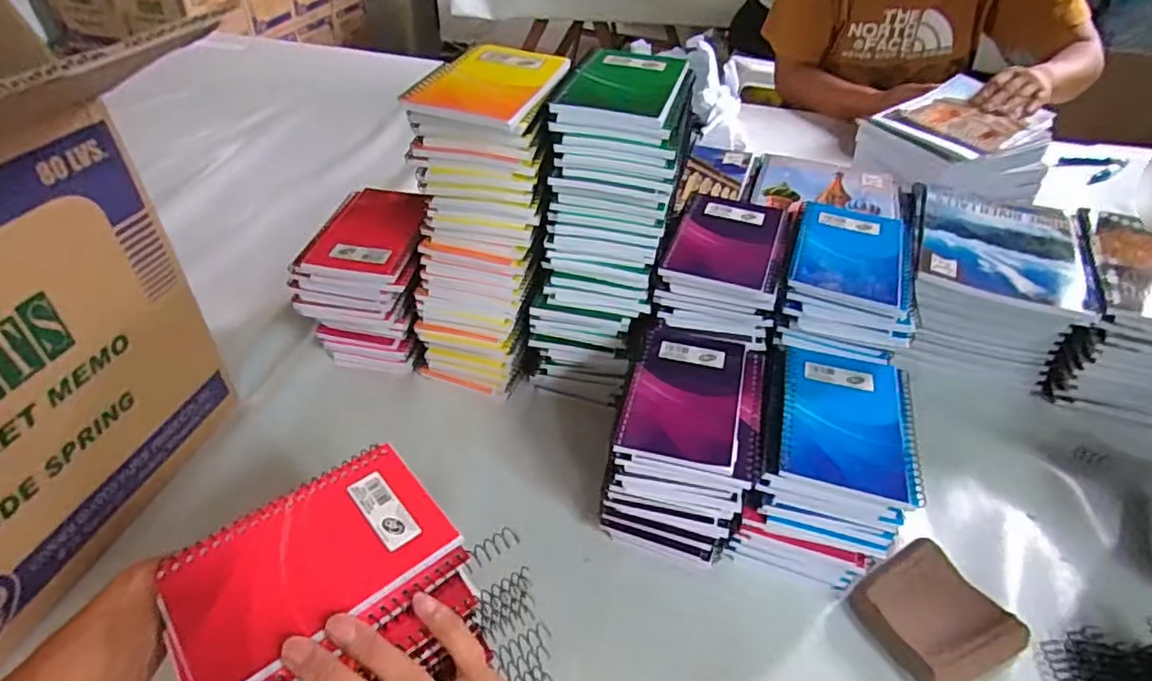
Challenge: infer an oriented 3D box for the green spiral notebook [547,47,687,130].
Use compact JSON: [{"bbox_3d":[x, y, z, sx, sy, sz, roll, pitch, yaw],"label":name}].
[{"bbox_3d":[0.038,-0.195,0.468,0.080,0.010,0.127,12,42,10],"label":"green spiral notebook"}]

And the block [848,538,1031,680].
[{"bbox_3d":[0.253,0.195,0.436,0.087,0.023,0.087,-20,46,-24],"label":"block"}]

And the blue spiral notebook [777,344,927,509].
[{"bbox_3d":[0.196,0.054,0.440,0.091,0.006,0.125,13,42,11],"label":"blue spiral notebook"}]

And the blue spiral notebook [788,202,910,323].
[{"bbox_3d":[0.225,-0.072,0.503,0.088,0.014,0.128,15,43,13],"label":"blue spiral notebook"}]

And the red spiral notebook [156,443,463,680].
[{"bbox_3d":[-0.136,0.110,0.319,0.127,0.006,0.084,-28,50,-30],"label":"red spiral notebook"}]

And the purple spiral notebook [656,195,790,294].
[{"bbox_3d":[0.128,-0.086,0.516,0.087,0.008,0.120,14,42,12],"label":"purple spiral notebook"}]

